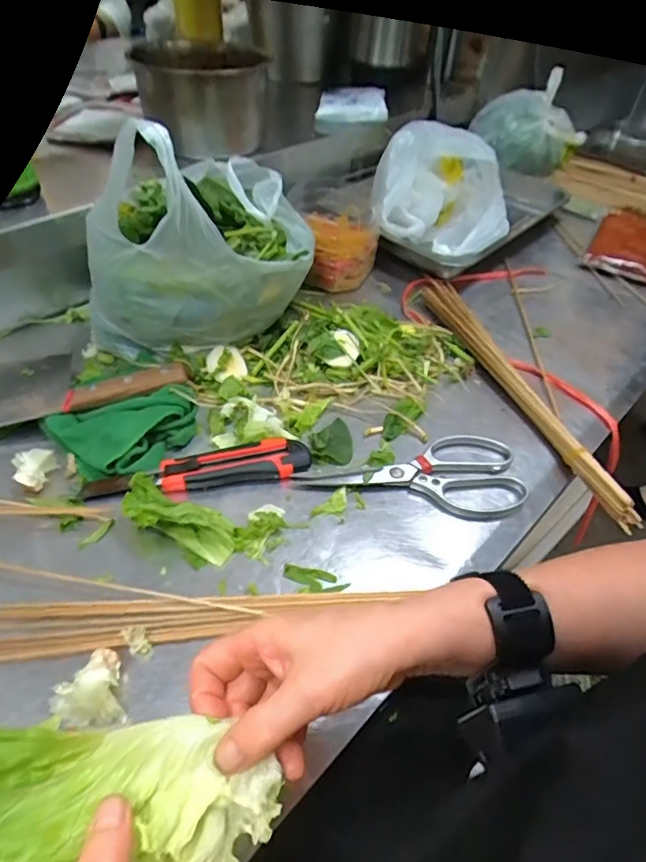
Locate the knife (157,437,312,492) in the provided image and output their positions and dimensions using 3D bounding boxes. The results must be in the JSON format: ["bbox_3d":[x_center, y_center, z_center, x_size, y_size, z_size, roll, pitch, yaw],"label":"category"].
[{"bbox_3d":[-0.085,0.032,0.507,0.142,0.015,0.038,-8,47,-12],"label":"knife"}]

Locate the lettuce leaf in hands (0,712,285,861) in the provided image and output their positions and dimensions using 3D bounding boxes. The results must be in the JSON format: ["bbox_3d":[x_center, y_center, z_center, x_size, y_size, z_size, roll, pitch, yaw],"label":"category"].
[{"bbox_3d":[-0.099,0.163,0.219,0.165,0.038,0.073,16,42,-23],"label":"lettuce leaf in hands"}]

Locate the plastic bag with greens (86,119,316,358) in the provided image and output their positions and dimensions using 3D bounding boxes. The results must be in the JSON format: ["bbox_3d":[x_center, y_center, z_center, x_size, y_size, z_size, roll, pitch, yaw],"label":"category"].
[{"bbox_3d":[-0.131,-0.220,0.594,0.205,0.234,0.241,20,48,14],"label":"plastic bag with greens"}]

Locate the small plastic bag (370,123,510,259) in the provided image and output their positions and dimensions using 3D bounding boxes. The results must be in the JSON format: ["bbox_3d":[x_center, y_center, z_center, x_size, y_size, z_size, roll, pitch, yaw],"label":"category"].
[{"bbox_3d":[0.195,-0.396,0.847,0.217,0.146,0.248,7,46,2],"label":"small plastic bag"}]

